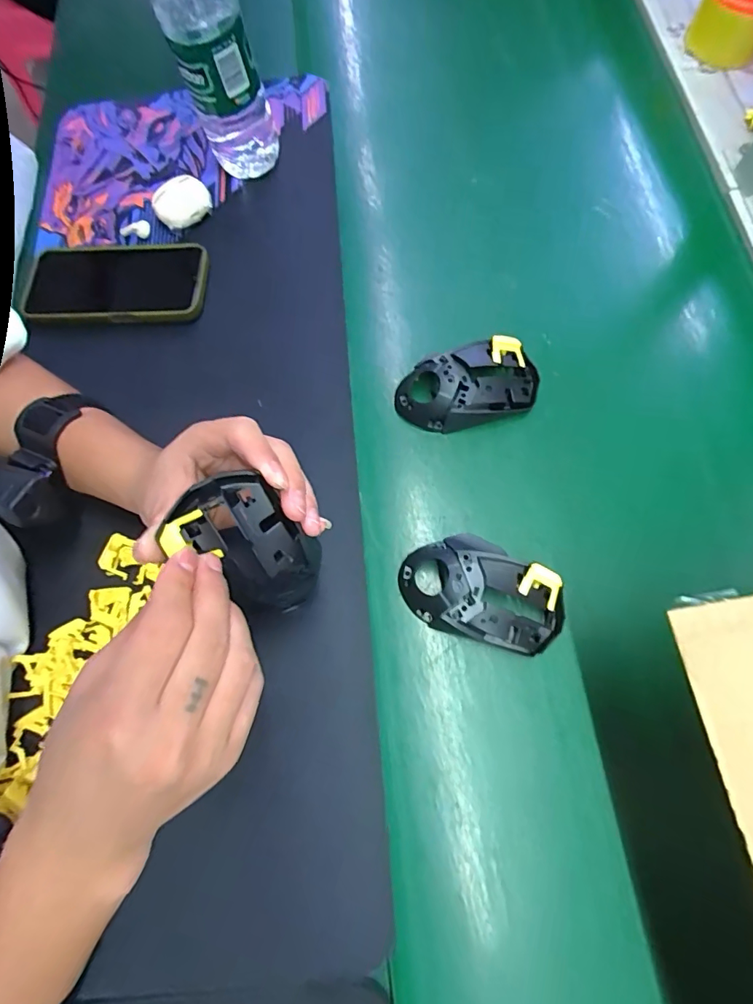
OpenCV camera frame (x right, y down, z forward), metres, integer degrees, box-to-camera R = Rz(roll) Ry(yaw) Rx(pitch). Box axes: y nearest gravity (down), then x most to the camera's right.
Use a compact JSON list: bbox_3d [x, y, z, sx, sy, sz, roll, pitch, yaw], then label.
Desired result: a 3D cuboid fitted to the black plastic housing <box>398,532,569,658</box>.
[{"bbox_3d":[0.076,0.066,0.353,0.115,0.033,0.065,20,74,8],"label":"black plastic housing"}]

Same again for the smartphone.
[{"bbox_3d":[-0.242,-0.200,0.451,0.170,0.017,0.086,-2,72,2],"label":"smartphone"}]

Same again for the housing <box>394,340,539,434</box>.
[{"bbox_3d":[0.075,-0.093,0.402,0.115,0.031,0.061,-17,72,-3],"label":"housing"}]

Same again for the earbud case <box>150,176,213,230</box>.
[{"bbox_3d":[-0.185,-0.284,0.468,0.052,0.022,0.042,-28,73,-7],"label":"earbud case"}]

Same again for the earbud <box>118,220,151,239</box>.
[{"bbox_3d":[-0.234,-0.262,0.471,0.032,0.011,0.014,1,72,3],"label":"earbud"}]

